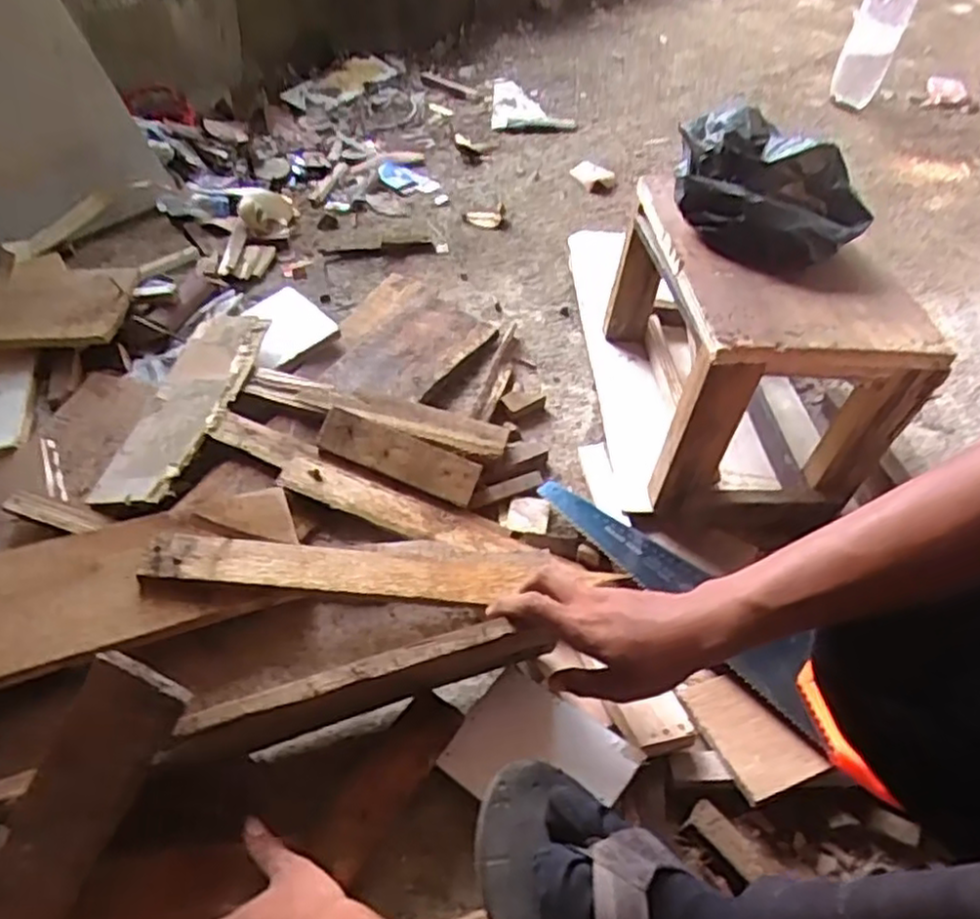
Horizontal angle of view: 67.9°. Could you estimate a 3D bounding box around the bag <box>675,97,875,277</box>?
[{"bbox_3d":[0.267,-0.275,0.735,0.157,0.059,0.205,-30,54,-23],"label":"bag"}]

